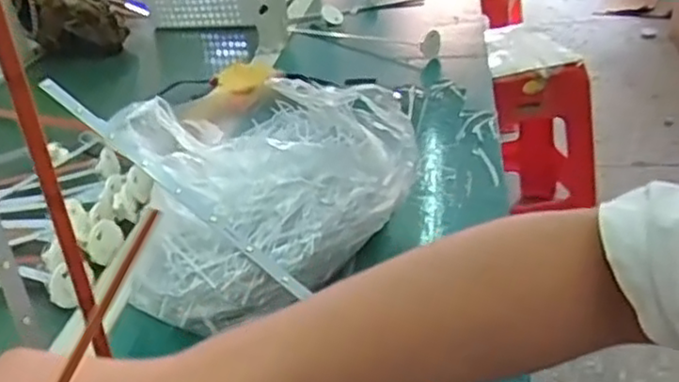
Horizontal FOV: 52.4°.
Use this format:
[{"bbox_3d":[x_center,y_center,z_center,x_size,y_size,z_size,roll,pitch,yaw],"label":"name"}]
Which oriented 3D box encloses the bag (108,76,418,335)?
[{"bbox_3d":[-0.059,-0.001,0.555,0.208,0.125,0.233,3,32,16],"label":"bag"}]

